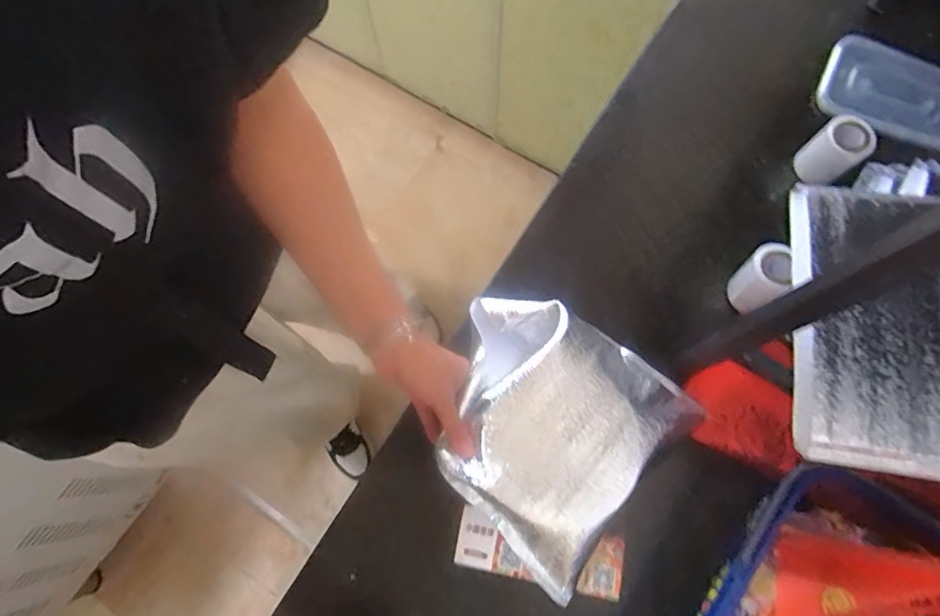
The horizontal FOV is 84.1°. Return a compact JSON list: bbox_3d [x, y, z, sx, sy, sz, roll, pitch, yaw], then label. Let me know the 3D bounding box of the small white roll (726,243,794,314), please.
[{"bbox_3d":[0.293,-0.029,0.530,0.050,0.066,0.049,-29,76,-7],"label":"small white roll"}]

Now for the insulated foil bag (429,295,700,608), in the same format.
[{"bbox_3d":[0.066,0.103,0.493,0.217,0.057,0.210,40,79,11],"label":"insulated foil bag"}]

